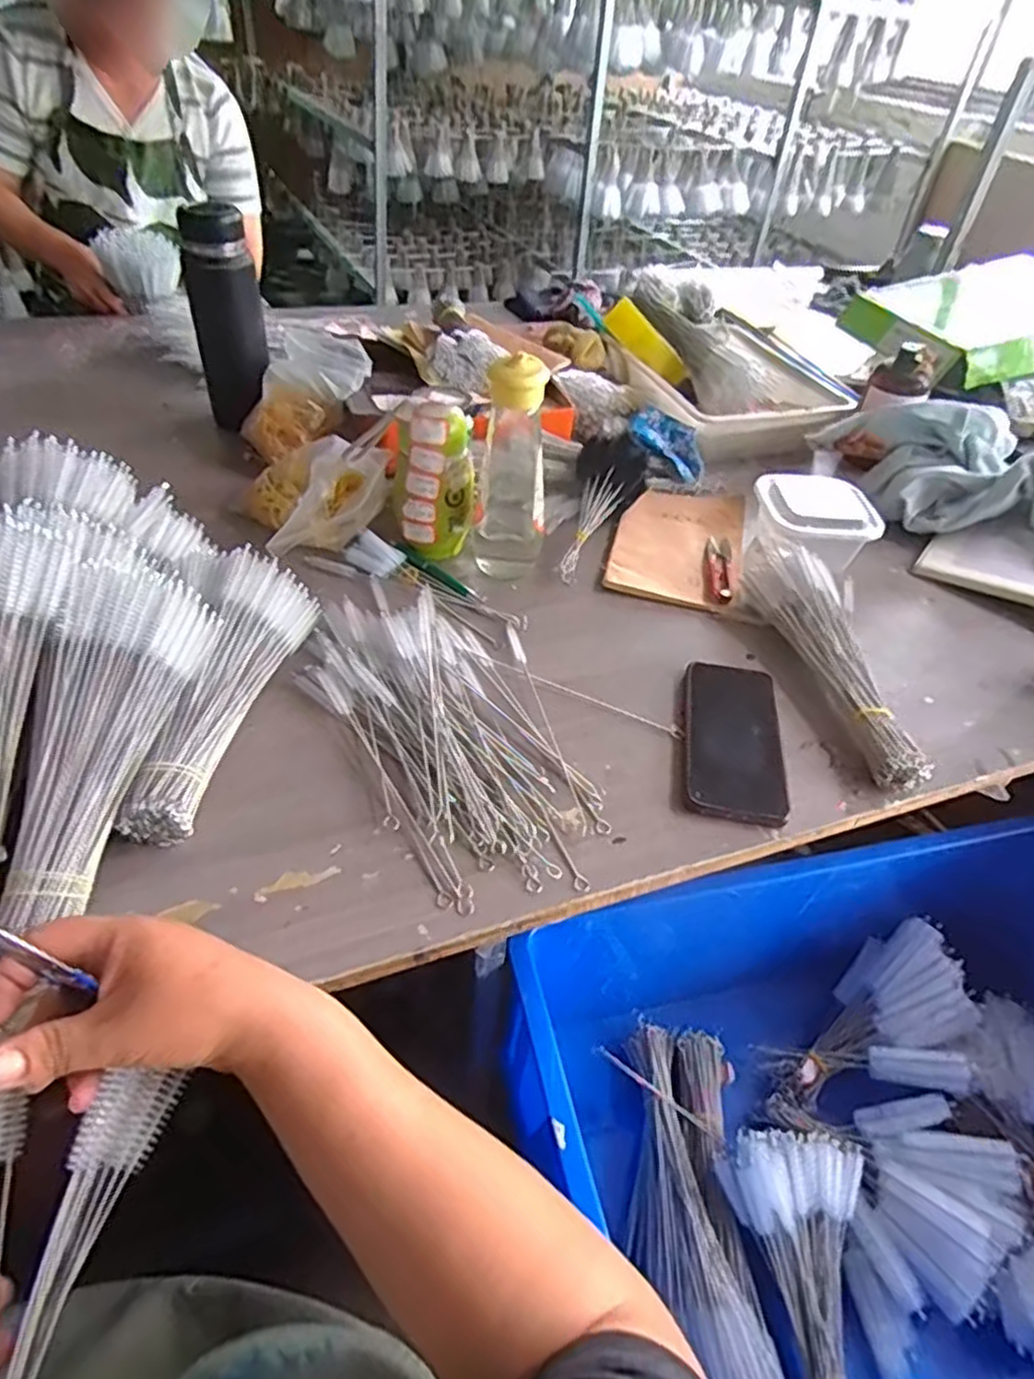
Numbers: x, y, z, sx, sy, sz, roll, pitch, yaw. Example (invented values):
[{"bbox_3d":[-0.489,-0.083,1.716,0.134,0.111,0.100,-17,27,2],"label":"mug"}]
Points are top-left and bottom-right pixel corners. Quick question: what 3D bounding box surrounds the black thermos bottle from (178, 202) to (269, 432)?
[{"bbox_3d":[-0.341,-0.428,0.867,0.079,0.234,0.083,-10,46,-16],"label":"black thermos bottle"}]

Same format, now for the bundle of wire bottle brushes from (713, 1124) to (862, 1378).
[{"bbox_3d":[0.246,0.495,0.615,0.124,0.055,0.213,1,62,-6],"label":"bundle of wire bottle brushes"}]

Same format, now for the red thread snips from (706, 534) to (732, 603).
[{"bbox_3d":[0.214,-0.129,0.774,0.026,0.008,0.114,10,44,5],"label":"red thread snips"}]

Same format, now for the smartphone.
[{"bbox_3d":[0.172,0.037,0.592,0.073,0.019,0.163,9,44,3],"label":"smartphone"}]

